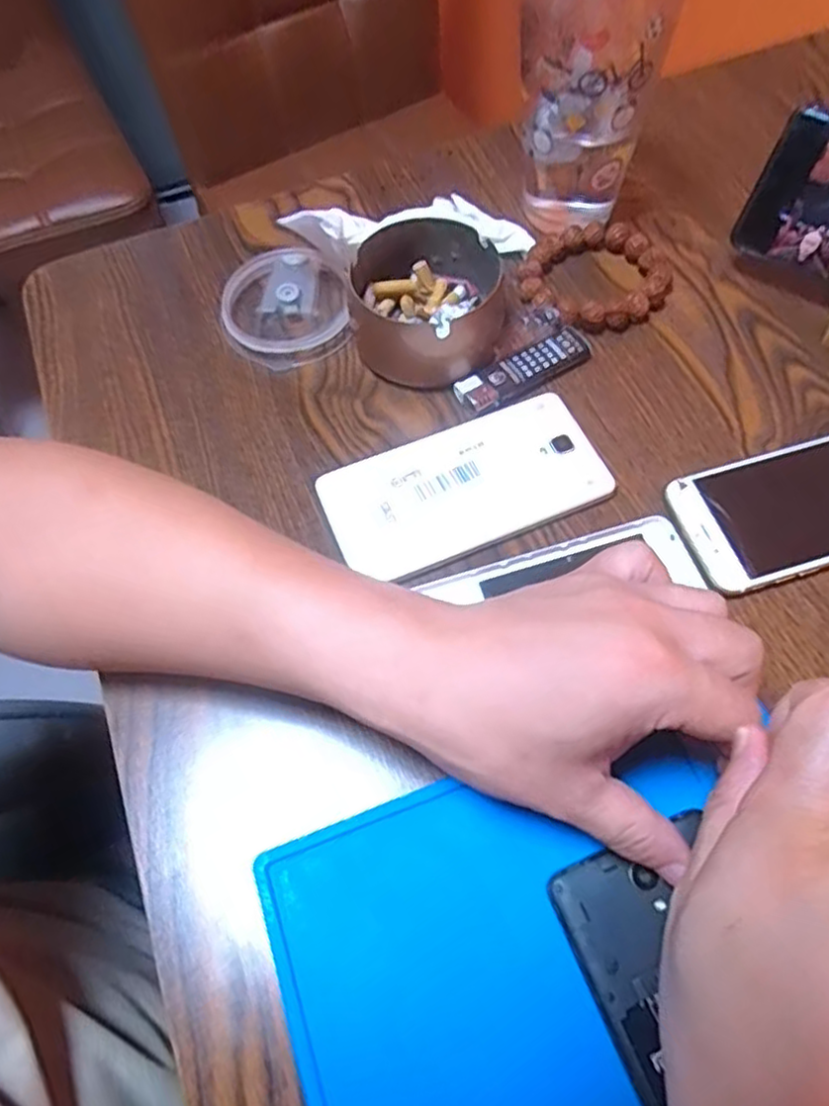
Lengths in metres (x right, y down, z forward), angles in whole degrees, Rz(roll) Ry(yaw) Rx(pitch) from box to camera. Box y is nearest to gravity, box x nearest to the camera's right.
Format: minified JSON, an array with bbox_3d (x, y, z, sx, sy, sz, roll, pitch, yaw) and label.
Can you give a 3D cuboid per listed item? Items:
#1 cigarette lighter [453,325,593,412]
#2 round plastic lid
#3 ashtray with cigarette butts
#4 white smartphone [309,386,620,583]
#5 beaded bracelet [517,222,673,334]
[{"bbox_3d":[0.063,-0.104,0.394,0.082,0.012,0.024,-30,65,-12],"label":"cigarette lighter"},{"bbox_3d":[-0.079,-0.149,0.419,0.073,0.018,0.078,-1,63,2],"label":"round plastic lid"},{"bbox_3d":[0.006,-0.142,0.395,0.089,0.046,0.087,-7,63,-1],"label":"ashtray with cigarette butts"},{"bbox_3d":[0.026,-0.034,0.361,0.140,0.011,0.070,-22,64,-8],"label":"white smartphone"},{"bbox_3d":[0.110,-0.169,0.423,0.089,0.014,0.080,2,63,4],"label":"beaded bracelet"}]

